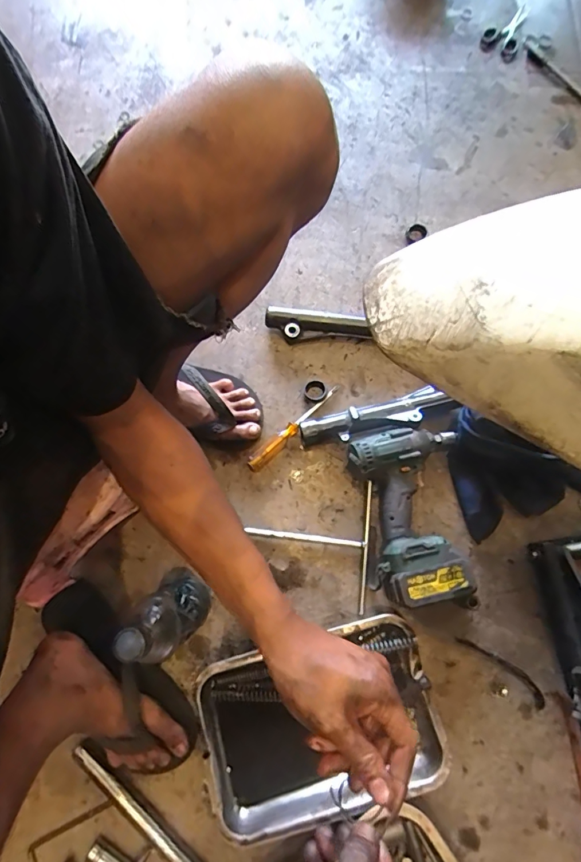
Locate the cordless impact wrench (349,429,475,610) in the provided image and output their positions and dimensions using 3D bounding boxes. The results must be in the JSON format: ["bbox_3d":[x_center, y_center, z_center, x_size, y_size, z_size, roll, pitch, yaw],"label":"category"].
[{"bbox_3d":[0.171,0.120,0.615,0.157,0.076,0.249,-3,77,-2],"label":"cordless impact wrench"}]

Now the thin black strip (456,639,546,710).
[{"bbox_3d":[0.302,0.337,0.605,0.142,0.004,0.026,37,79,7],"label":"thin black strip"}]

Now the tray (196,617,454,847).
[{"bbox_3d":[0.040,0.385,0.567,0.300,0.051,0.217,-15,78,-5],"label":"tray"}]

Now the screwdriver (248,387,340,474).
[{"bbox_3d":[0.004,-0.009,0.670,0.025,0.025,0.188,44,80,8],"label":"screwdriver"}]

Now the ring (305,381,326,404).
[{"bbox_3d":[0.040,-0.061,0.686,0.033,0.018,0.035,0,77,-1],"label":"ring"}]

